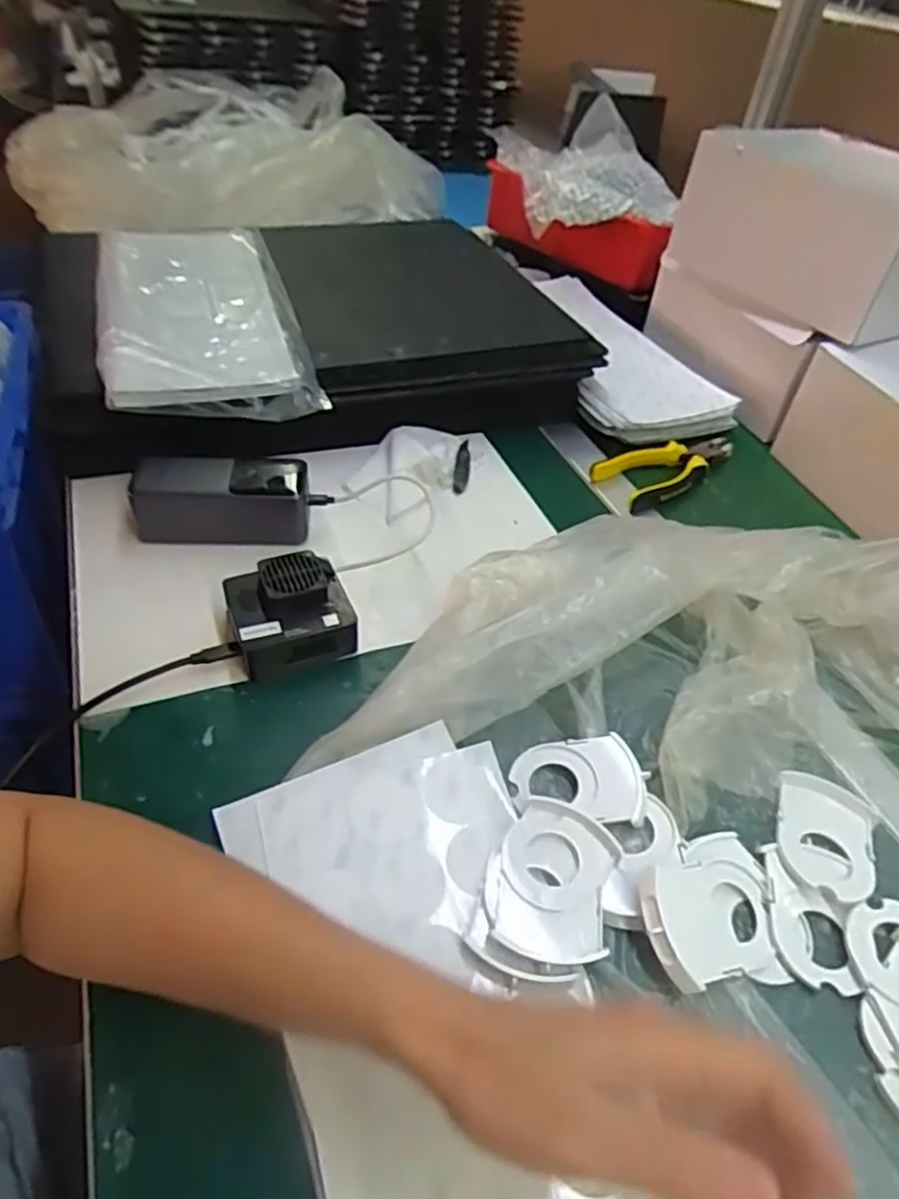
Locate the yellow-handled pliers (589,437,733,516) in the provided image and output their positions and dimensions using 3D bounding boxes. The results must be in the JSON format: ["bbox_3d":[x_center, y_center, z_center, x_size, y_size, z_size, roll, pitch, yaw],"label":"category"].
[{"bbox_3d":[0.216,-0.131,0.690,0.164,0.020,0.063,-23,51,-27],"label":"yellow-handled pliers"}]

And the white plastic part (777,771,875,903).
[{"bbox_3d":[0.220,0.137,0.418,0.054,0.009,0.076,19,48,15],"label":"white plastic part"}]

